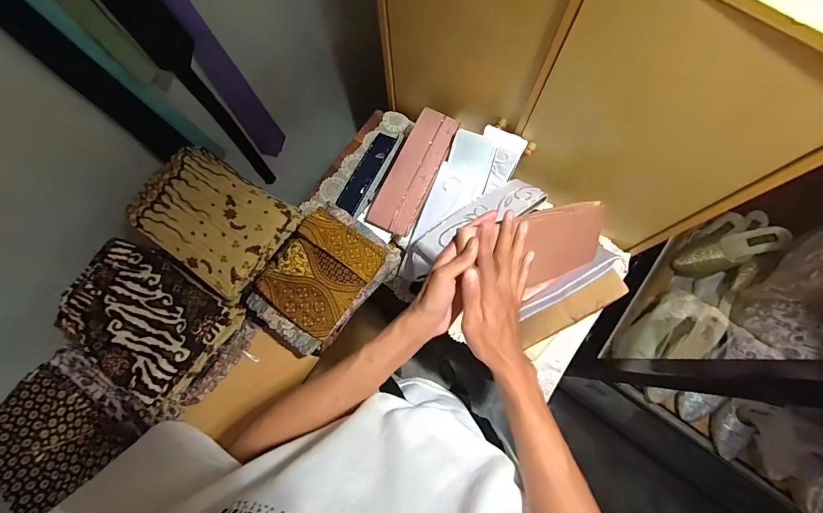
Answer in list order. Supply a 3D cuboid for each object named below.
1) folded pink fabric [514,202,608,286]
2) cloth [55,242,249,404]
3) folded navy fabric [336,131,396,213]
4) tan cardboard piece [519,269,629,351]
[{"bbox_3d":[0.222,-0.022,0.557,0.199,0.111,0.015,-17,32,-36],"label":"folded pink fabric"},{"bbox_3d":[-0.470,0.102,0.655,0.272,0.052,0.204,29,78,8],"label":"cloth"},{"bbox_3d":[-0.108,-0.203,0.946,0.086,0.030,0.233,18,72,34],"label":"folded navy fabric"},{"bbox_3d":[0.350,0.114,0.839,0.244,0.016,0.059,-31,79,5],"label":"tan cardboard piece"}]

